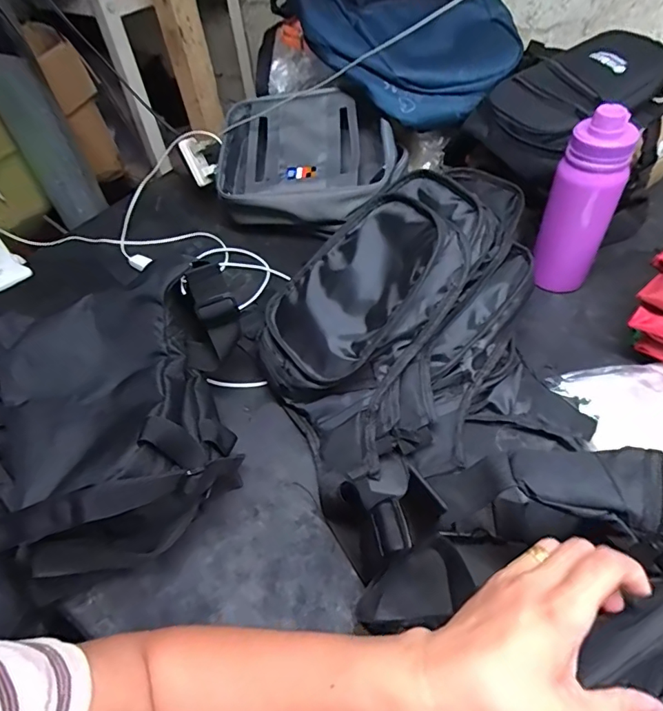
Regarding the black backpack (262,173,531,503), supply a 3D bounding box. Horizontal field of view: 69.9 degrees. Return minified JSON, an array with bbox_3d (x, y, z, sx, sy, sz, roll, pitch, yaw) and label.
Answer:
[{"bbox_3d":[0.086,-0.046,0.541,0.328,0.175,0.261,-29,52,-19],"label":"black backpack"}]

